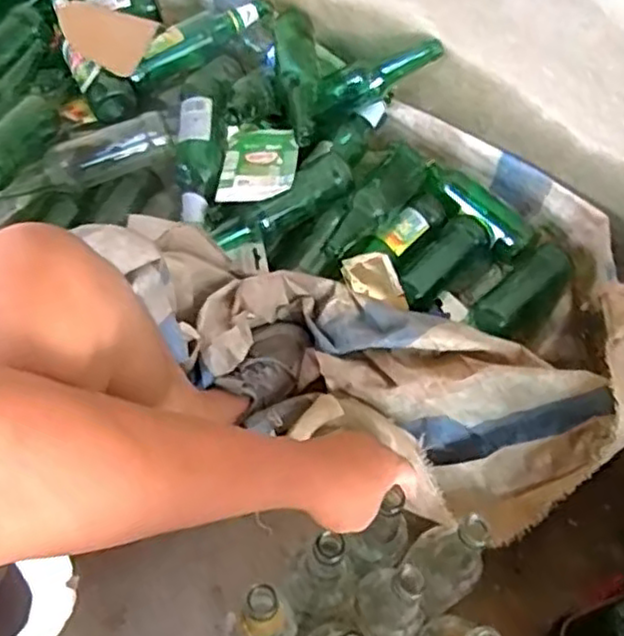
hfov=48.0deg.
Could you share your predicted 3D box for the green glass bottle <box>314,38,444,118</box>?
[{"bbox_3d":[0.100,-0.367,1.063,0.206,0.061,0.063,-18,58,26],"label":"green glass bottle"}]

